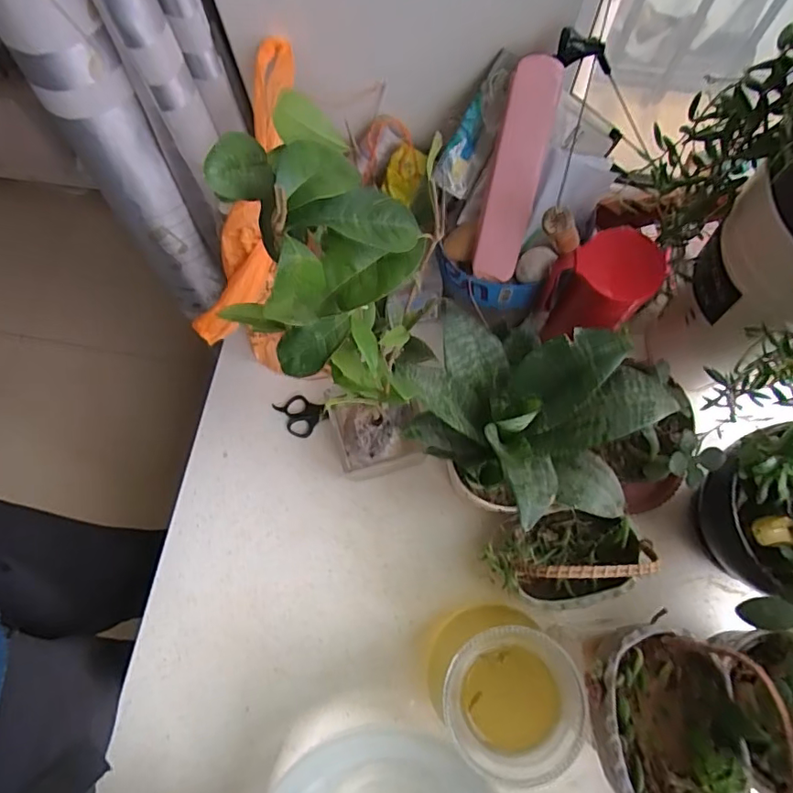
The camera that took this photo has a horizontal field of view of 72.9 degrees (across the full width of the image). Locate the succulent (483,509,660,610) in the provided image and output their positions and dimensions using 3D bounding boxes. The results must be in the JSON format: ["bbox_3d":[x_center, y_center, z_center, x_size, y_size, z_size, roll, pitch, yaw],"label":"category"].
[{"bbox_3d":[0.170,0.163,0.539,0.145,0.139,0.090,-11,73,-3],"label":"succulent"}]

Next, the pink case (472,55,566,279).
[{"bbox_3d":[0.110,-0.202,0.500,0.047,0.190,0.032,10,38,4],"label":"pink case"}]

